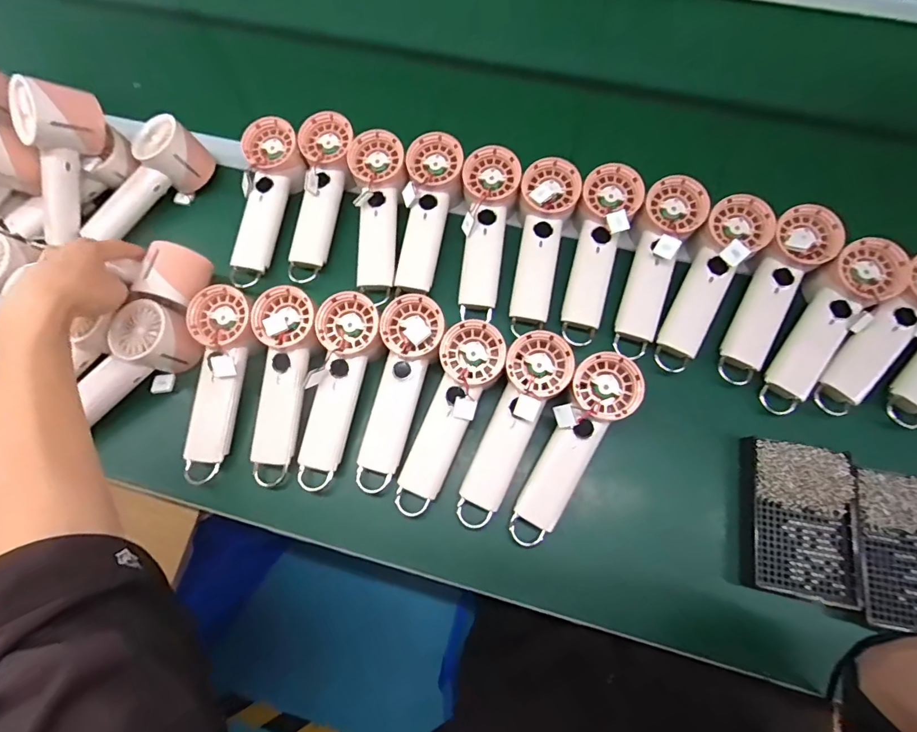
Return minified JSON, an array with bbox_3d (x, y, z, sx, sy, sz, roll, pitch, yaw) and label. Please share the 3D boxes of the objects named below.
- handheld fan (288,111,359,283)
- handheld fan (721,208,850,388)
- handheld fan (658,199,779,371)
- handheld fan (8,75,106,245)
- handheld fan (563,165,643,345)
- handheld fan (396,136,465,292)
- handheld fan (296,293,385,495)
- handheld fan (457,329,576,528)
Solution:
[{"bbox_3d":[-0.162,-0.193,0.518,0.057,0.040,0.192,9,89,5],"label":"handheld fan"},{"bbox_3d":[0.323,-0.070,0.461,0.060,0.043,0.193,29,90,10],"label":"handheld fan"},{"bbox_3d":[0.257,-0.085,0.453,0.061,0.047,0.191,28,91,10],"label":"handheld fan"},{"bbox_3d":[-0.442,-0.224,0.496,0.068,0.058,0.168,35,120,12],"label":"handheld fan"},{"bbox_3d":[0.147,-0.120,0.468,0.052,0.034,0.190,15,91,6],"label":"handheld fan"},{"bbox_3d":[-0.034,-0.167,0.505,0.061,0.041,0.177,10,89,5],"label":"handheld fan"},{"bbox_3d":[-0.121,0.025,0.448,0.063,0.031,0.196,11,88,5],"label":"handheld fan"},{"bbox_3d":[0.051,0.058,0.425,0.058,0.029,0.188,25,91,9],"label":"handheld fan"}]

